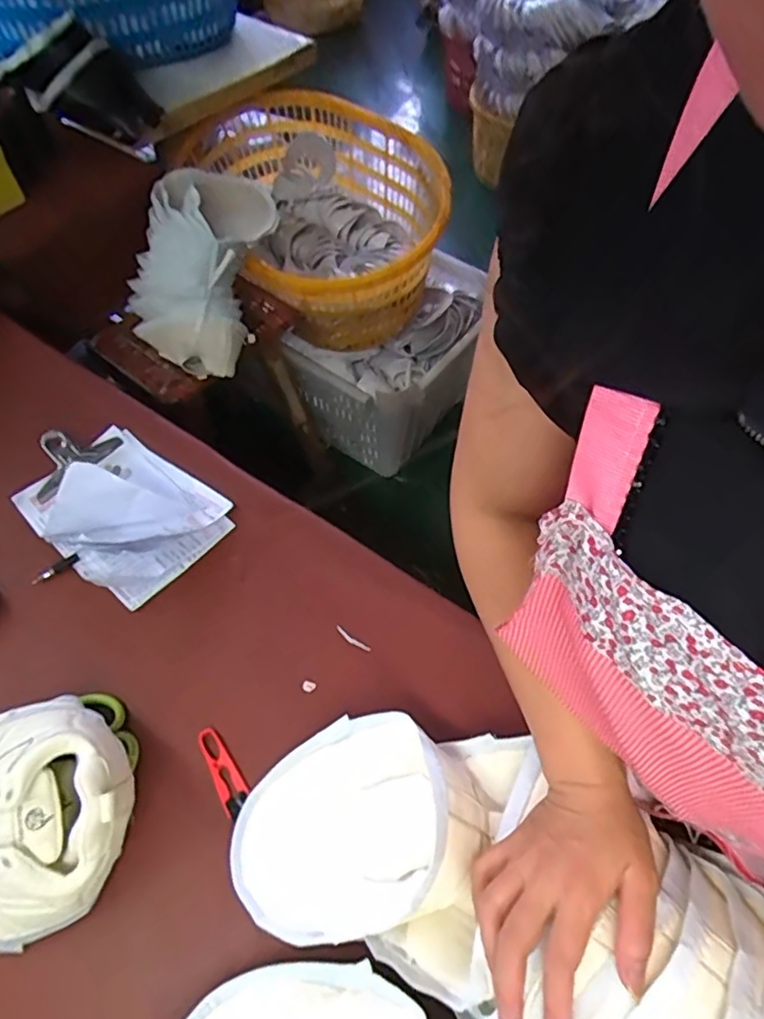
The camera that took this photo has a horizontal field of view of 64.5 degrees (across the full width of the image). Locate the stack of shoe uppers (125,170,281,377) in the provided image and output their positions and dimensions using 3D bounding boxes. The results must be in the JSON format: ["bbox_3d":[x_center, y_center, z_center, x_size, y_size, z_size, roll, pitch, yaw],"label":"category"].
[{"bbox_3d":[-0.337,-0.456,1.120,0.204,0.189,0.353,11,58,5],"label":"stack of shoe uppers"}]

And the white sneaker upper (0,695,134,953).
[{"bbox_3d":[-0.323,0.259,0.510,0.216,0.102,0.181,-15,59,-11],"label":"white sneaker upper"}]

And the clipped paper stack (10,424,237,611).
[{"bbox_3d":[-0.313,-0.022,0.698,0.233,0.092,0.166,35,63,19],"label":"clipped paper stack"}]

